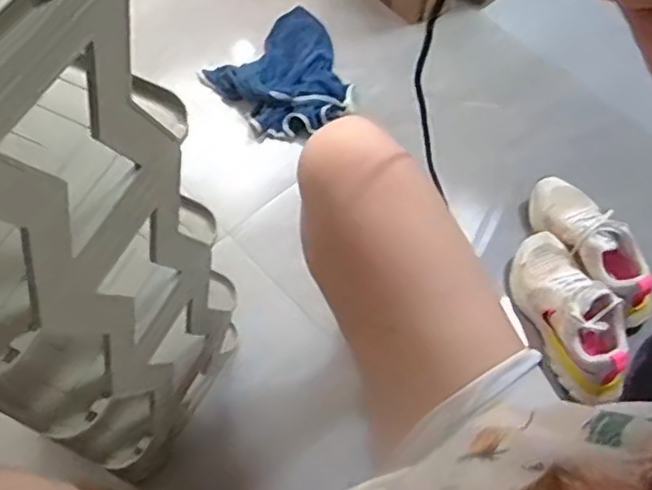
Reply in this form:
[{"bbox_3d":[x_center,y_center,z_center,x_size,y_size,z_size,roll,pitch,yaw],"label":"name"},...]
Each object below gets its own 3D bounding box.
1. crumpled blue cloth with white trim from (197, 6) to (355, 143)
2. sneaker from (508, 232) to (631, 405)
[{"bbox_3d":[-0.073,-0.293,1.142,0.223,0.068,0.228,-29,67,-16],"label":"crumpled blue cloth with white trim"},{"bbox_3d":[0.351,0.093,0.904,0.088,0.099,0.250,-17,64,-10],"label":"sneaker"}]

